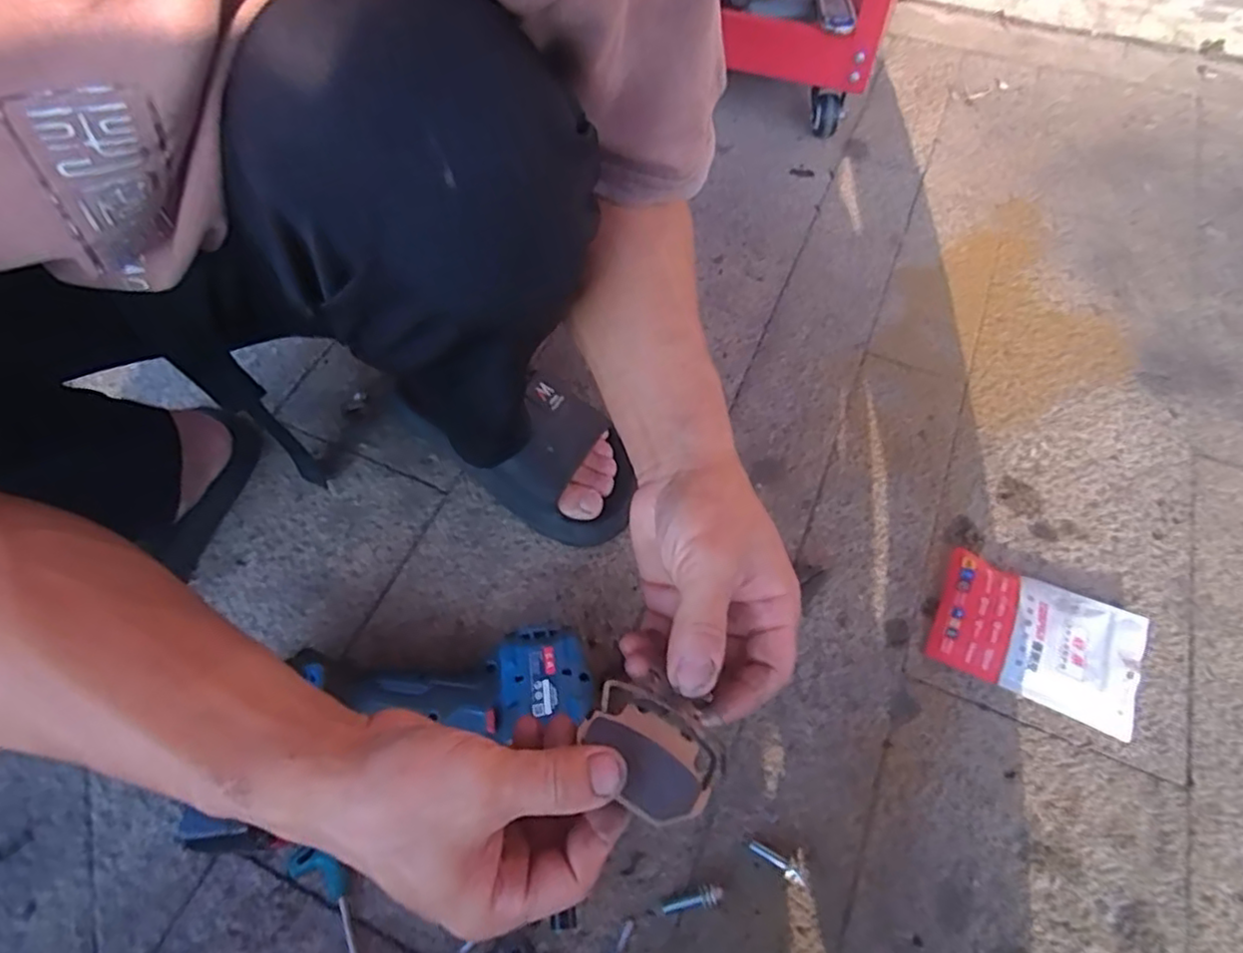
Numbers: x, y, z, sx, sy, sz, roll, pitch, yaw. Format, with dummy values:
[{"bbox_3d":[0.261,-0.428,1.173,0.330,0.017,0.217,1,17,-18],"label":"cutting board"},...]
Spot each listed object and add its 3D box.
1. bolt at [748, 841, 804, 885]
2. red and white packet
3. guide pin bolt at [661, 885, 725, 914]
[{"bbox_3d":[0.103,0.256,0.436,0.038,0.006,0.008,25,64,30],"label":"bolt"},{"bbox_3d":[0.321,0.124,0.508,0.147,0.015,0.095,23,64,13],"label":"red and white packet"},{"bbox_3d":[0.046,0.274,0.426,0.040,0.008,0.011,-20,62,5],"label":"guide pin bolt"}]

